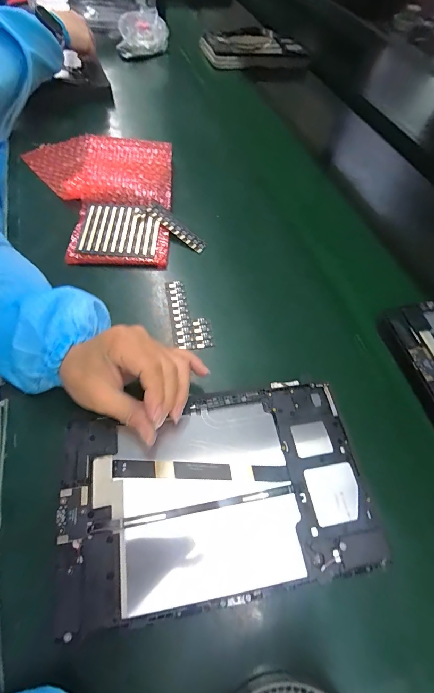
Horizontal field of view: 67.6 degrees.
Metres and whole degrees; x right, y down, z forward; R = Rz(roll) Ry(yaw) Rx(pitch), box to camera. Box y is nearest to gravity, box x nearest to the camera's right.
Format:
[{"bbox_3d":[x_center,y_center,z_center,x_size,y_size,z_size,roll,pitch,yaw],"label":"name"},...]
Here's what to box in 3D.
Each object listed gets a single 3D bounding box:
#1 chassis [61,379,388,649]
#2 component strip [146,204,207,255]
[{"bbox_3d":[-0.001,0.112,0.259,0.234,0.017,0.145,-7,55,-9],"label":"chassis"},{"bbox_3d":[-0.054,-0.158,0.433,0.097,0.009,0.022,40,61,8],"label":"component strip"}]

